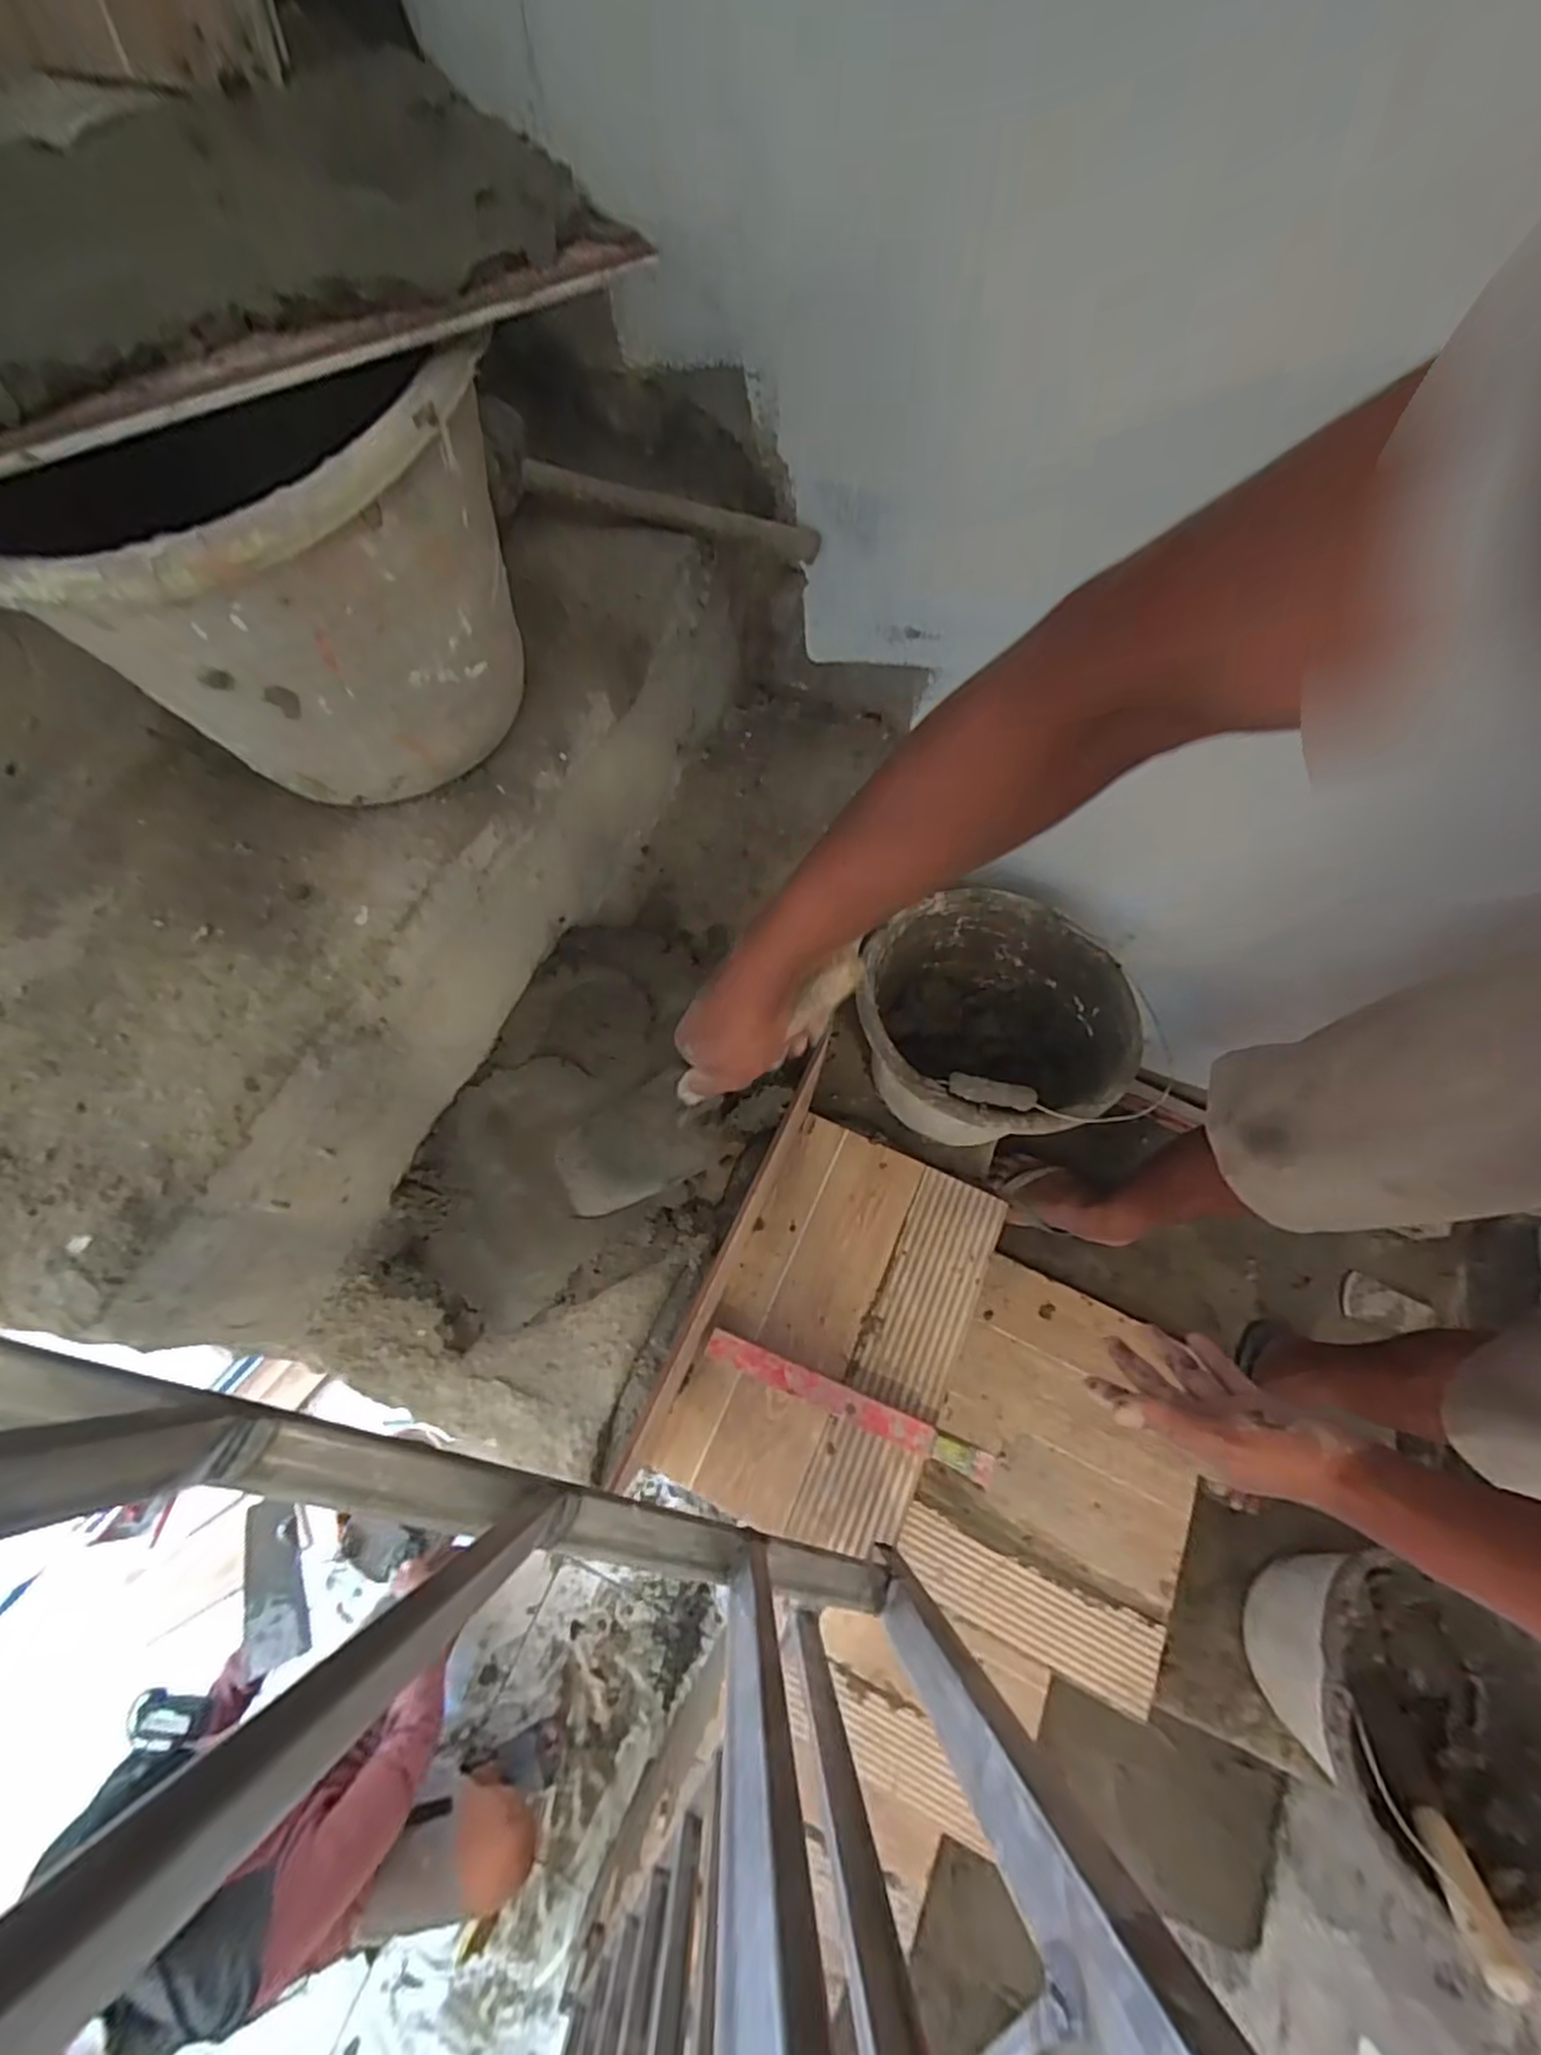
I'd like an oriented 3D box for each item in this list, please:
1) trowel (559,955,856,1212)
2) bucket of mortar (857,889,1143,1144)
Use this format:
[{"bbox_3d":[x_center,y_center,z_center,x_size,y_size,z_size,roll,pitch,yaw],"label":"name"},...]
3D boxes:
[{"bbox_3d":[-0.044,0.048,0.531,0.294,0.069,0.085,-38,69,23],"label":"trowel"},{"bbox_3d":[0.233,0.012,0.788,0.266,0.202,0.249,1,67,-2],"label":"bucket of mortar"}]

